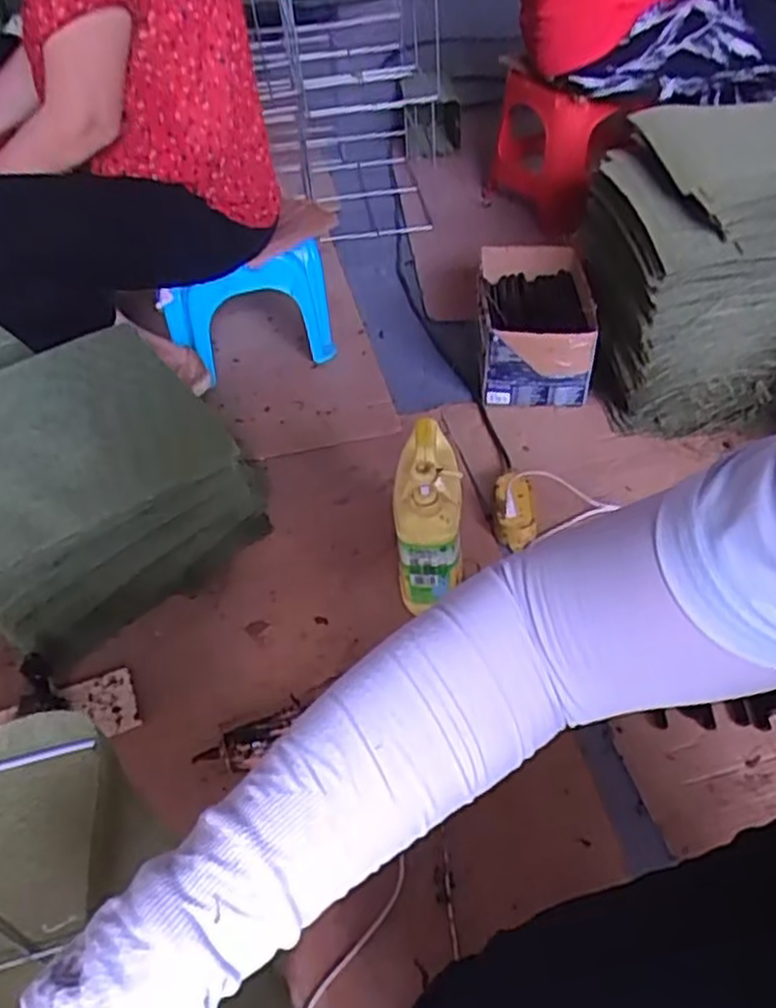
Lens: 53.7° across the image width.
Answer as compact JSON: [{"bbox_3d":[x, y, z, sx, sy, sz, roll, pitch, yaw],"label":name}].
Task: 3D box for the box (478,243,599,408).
[{"bbox_3d":[0.245,-0.303,1.296,0.190,0.142,0.289,0,45,2],"label":"box"}]

